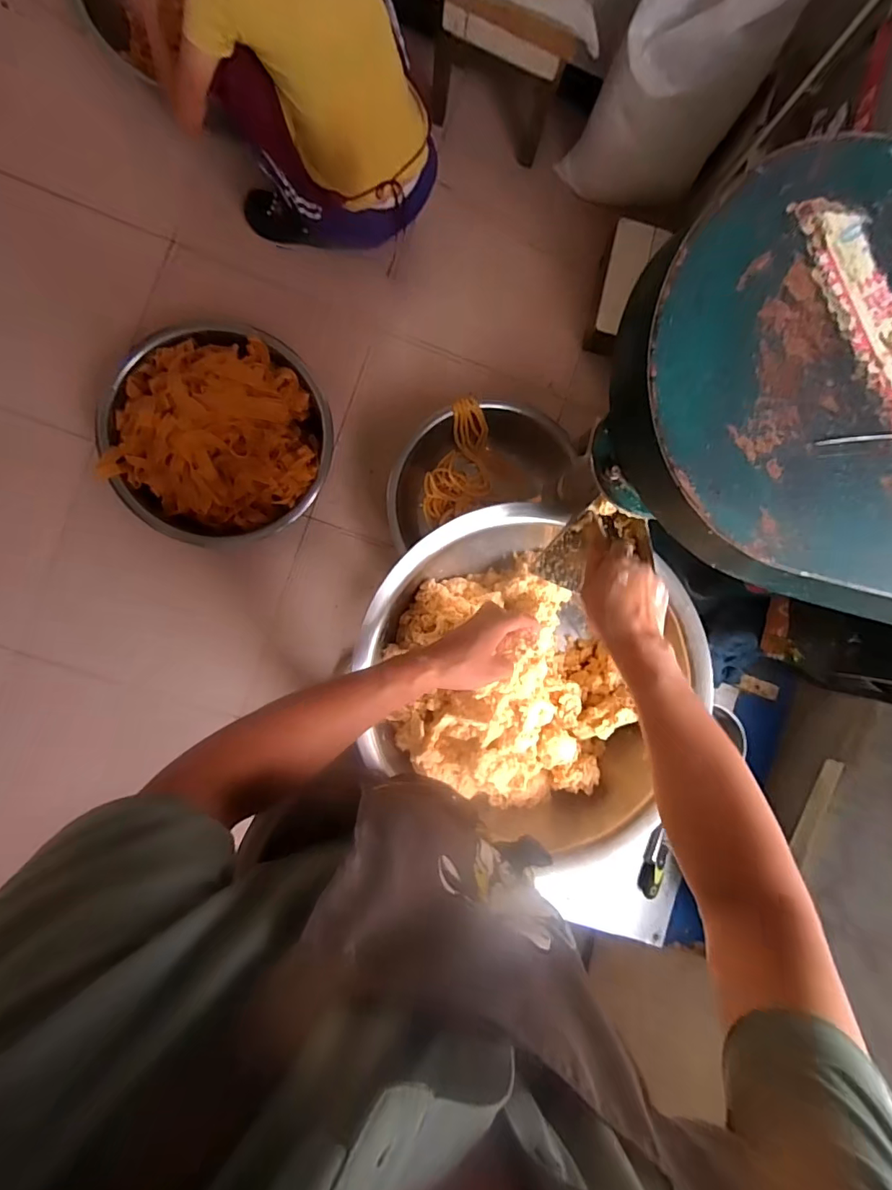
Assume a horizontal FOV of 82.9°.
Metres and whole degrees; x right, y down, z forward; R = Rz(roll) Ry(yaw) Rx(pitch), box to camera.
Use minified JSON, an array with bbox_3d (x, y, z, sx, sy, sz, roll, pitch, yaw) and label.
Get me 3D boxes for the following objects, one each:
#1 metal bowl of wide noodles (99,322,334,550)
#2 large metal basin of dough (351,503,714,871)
[{"bbox_3d":[-0.565,-0.405,1.248,0.542,0.216,0.516,0,90,-7],"label":"metal bowl of wide noodles"},{"bbox_3d":[0.097,0.117,0.695,0.433,0.151,0.367,34,86,-6],"label":"large metal basin of dough"}]

